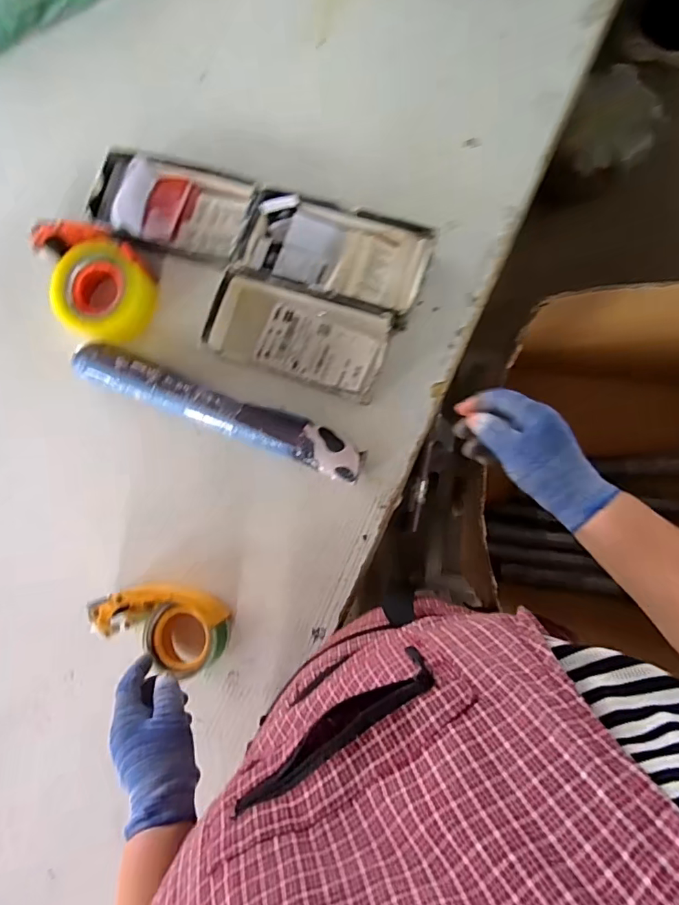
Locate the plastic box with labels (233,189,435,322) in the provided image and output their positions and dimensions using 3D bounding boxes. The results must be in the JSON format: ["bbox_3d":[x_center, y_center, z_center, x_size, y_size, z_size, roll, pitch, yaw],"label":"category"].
[{"bbox_3d":[-0.003,-0.240,0.592,0.227,0.054,0.110,22,88,9],"label":"plastic box with labels"}]

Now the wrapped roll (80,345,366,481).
[{"bbox_3d":[-0.154,-0.054,0.604,0.393,0.046,0.052,21,88,9],"label":"wrapped roll"}]

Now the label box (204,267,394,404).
[{"bbox_3d":[-0.048,-0.144,0.590,0.215,0.053,0.105,21,88,9],"label":"label box"}]

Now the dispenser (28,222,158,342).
[{"bbox_3d":[-0.310,-0.222,0.626,0.127,0.060,0.152,-18,83,6],"label":"dispenser"}]

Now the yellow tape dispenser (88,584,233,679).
[{"bbox_3d":[-0.201,0.202,0.563,0.139,0.063,0.100,-12,83,7],"label":"yellow tape dispenser"}]

